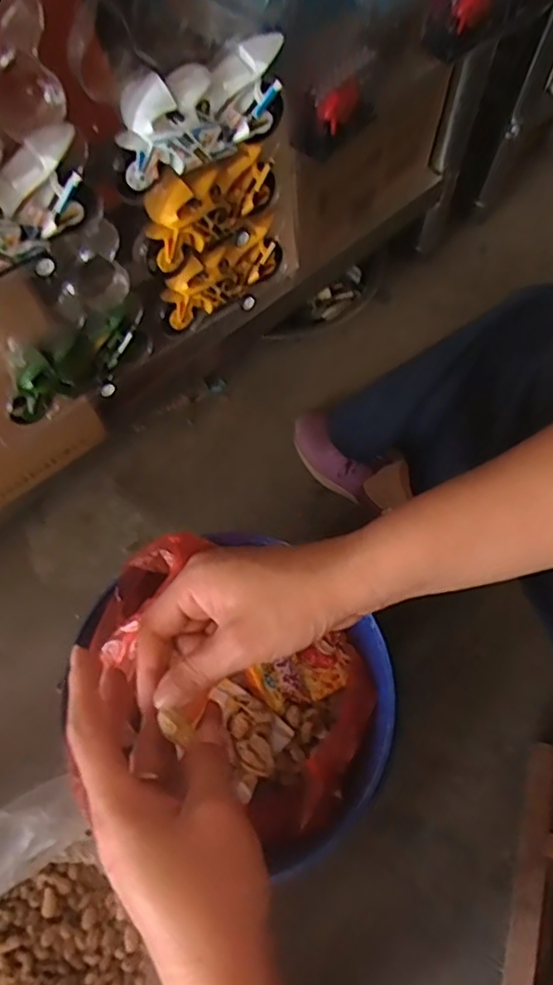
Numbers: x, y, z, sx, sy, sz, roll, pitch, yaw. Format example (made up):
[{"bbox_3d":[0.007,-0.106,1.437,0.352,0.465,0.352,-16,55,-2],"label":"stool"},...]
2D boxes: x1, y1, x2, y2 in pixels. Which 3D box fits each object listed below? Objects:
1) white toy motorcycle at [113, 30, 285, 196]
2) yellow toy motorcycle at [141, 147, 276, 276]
[{"bbox_3d":[-0.044,-0.213,0.352,0.107,0.052,0.027,-32,71,-11],"label":"white toy motorcycle"},{"bbox_3d":[-0.043,-0.186,0.406,0.100,0.060,0.025,-34,72,-12],"label":"yellow toy motorcycle"}]

